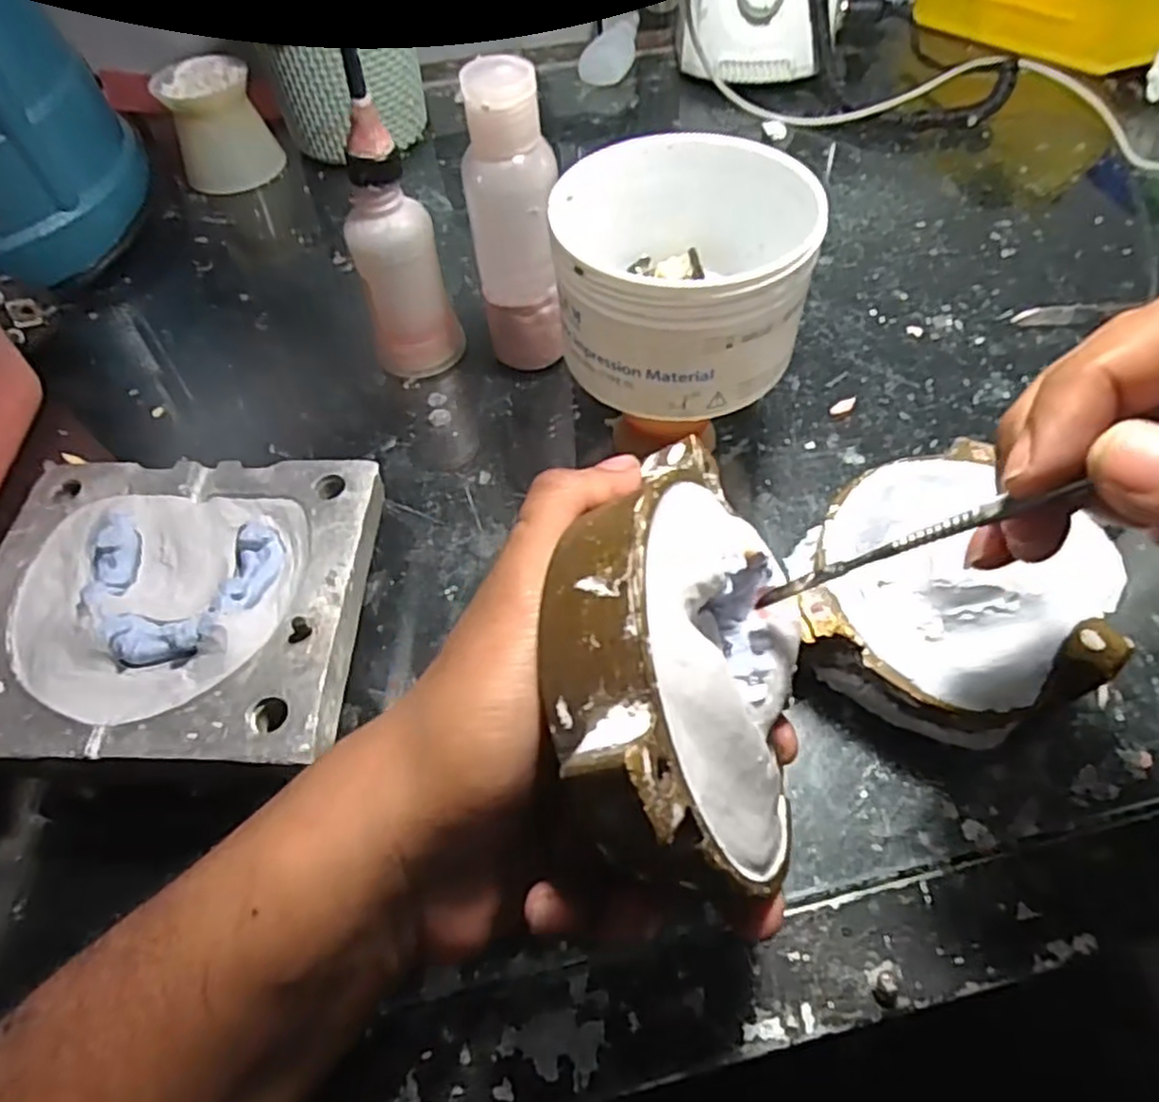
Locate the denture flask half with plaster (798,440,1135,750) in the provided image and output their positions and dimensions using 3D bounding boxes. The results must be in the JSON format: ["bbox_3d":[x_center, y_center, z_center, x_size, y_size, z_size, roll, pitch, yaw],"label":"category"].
[{"bbox_3d":[0.132,0.013,0.261,0.097,0.038,0.108,21,60,15],"label":"denture flask half with plaster"}]

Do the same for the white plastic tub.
[{"bbox_3d":[0.037,-0.104,0.268,0.090,0.052,0.098,-1,57,2],"label":"white plastic tub"}]

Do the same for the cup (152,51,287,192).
[{"bbox_3d":[-0.221,-0.261,0.449,0.056,0.056,0.053,-1,57,2],"label":"cup"}]

